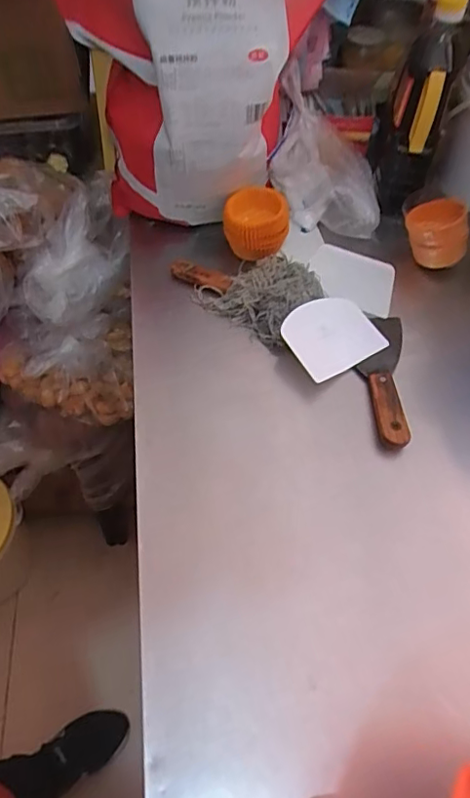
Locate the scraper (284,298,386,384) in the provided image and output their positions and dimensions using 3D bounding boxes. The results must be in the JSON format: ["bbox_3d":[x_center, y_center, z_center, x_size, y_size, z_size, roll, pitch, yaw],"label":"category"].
[{"bbox_3d":[0.117,-0.078,0.669,0.116,0.009,0.093,-27,74,-26],"label":"scraper"}]

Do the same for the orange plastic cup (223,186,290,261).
[{"bbox_3d":[0.028,-0.234,0.733,0.087,0.064,0.073,0,57,-2],"label":"orange plastic cup"}]

